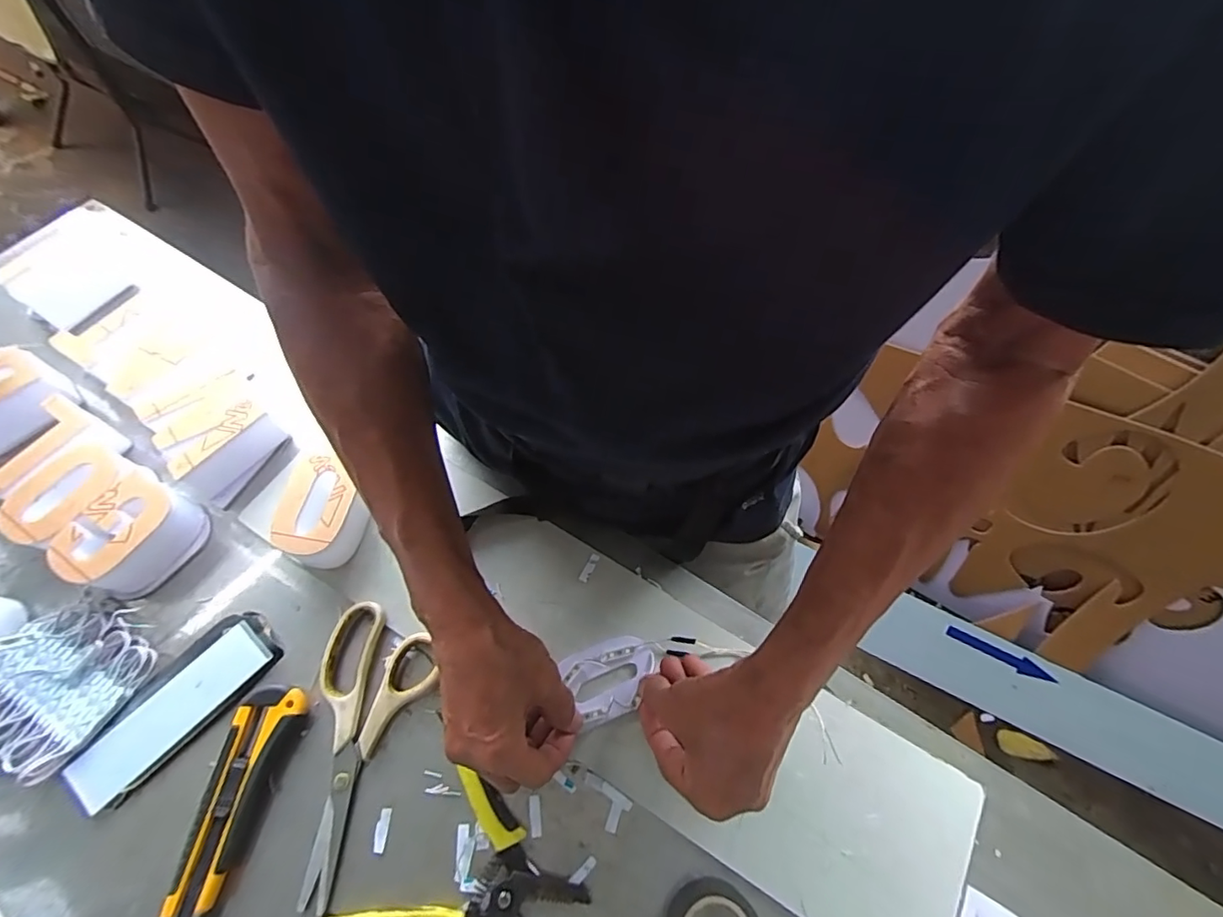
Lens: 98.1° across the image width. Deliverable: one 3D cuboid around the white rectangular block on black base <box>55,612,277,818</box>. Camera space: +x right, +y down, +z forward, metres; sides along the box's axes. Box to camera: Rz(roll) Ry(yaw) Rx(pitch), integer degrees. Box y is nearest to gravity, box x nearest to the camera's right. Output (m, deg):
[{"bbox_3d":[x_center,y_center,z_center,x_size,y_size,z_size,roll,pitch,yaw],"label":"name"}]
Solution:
[{"bbox_3d":[-0.314,0.178,0.385,0.054,0.012,0.140,40,70,15],"label":"white rectangular block on black base"}]

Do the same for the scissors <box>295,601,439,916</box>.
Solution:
[{"bbox_3d":[-0.192,0.201,0.379,0.083,0.014,0.180,16,65,5],"label":"scissors"}]

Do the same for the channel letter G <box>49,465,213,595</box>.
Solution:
[{"bbox_3d":[-0.374,0.062,0.418,0.062,0.046,0.085,21,66,8],"label":"channel letter G"}]

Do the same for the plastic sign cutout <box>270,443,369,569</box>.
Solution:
[{"bbox_3d":[-0.231,0.042,0.432,0.054,0.048,0.085,3,65,-1],"label":"plastic sign cutout"}]

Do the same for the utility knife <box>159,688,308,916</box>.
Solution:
[{"bbox_3d":[-0.255,0.237,0.355,0.040,0.019,0.152,12,65,4],"label":"utility knife"}]

